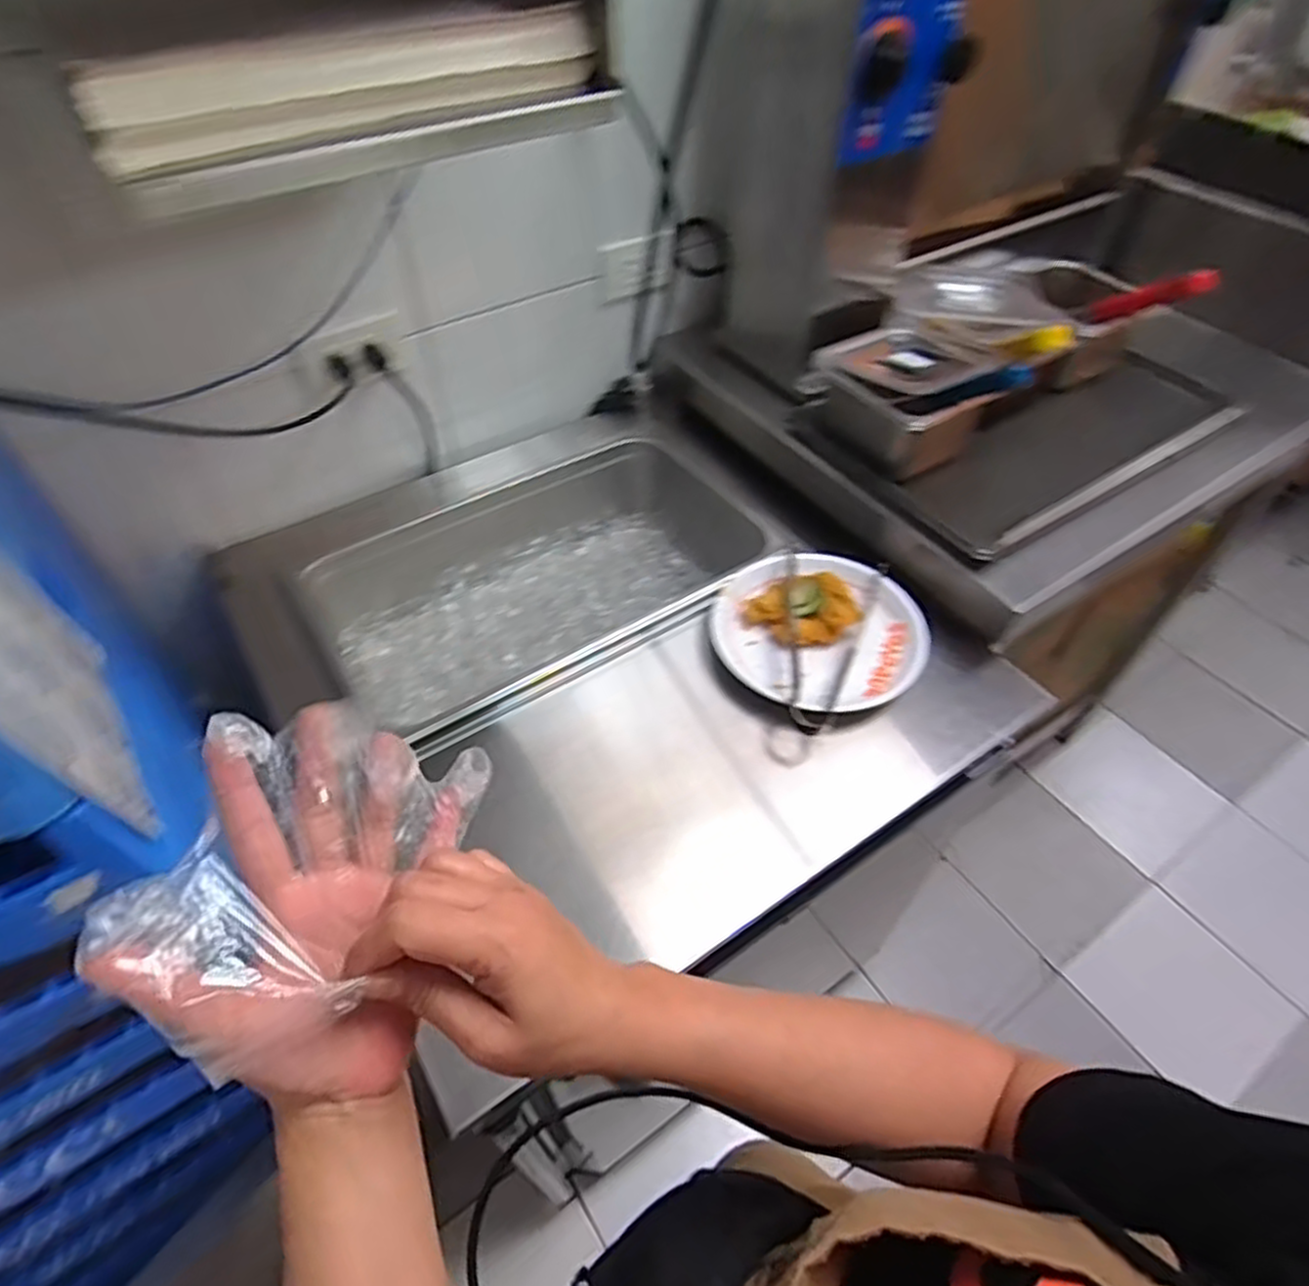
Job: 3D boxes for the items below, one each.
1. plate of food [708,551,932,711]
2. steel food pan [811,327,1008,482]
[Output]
[{"bbox_3d":[0.175,-0.019,0.811,0.215,0.066,0.198,0,49,0],"label":"plate of food"},{"bbox_3d":[0.295,-0.287,0.877,0.148,0.106,0.202,-28,55,-23],"label":"steel food pan"}]

